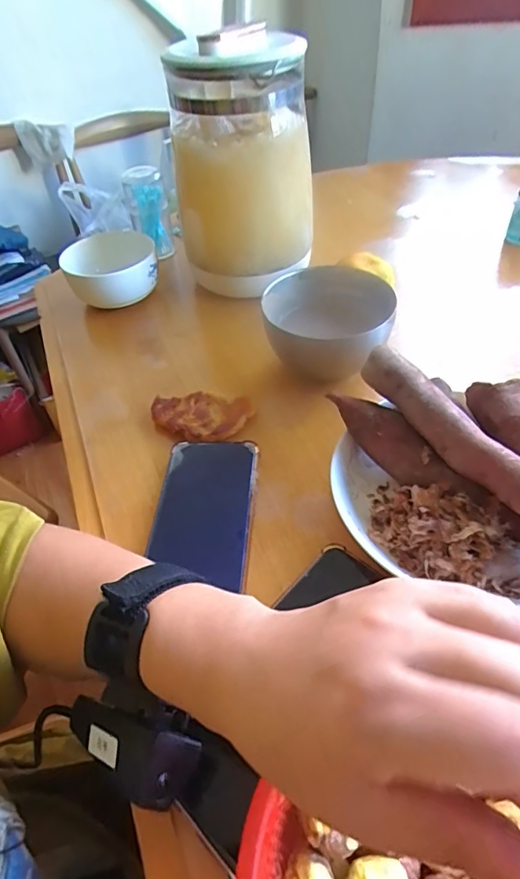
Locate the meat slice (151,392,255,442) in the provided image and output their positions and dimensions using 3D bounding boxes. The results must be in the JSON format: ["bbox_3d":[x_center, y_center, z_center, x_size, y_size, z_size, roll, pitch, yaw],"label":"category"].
[{"bbox_3d":[-0.052,-0.019,0.416,0.086,0.009,0.052,2,48,6],"label":"meat slice"}]

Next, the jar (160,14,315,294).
[{"bbox_3d":[-0.018,-0.259,0.501,0.124,0.231,0.125,-2,47,2],"label":"jar"}]

